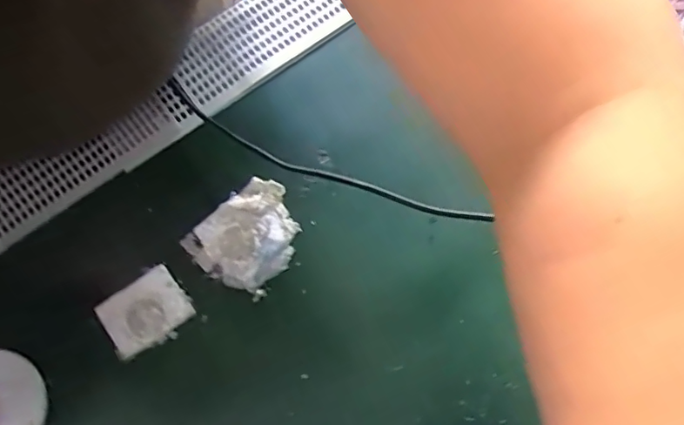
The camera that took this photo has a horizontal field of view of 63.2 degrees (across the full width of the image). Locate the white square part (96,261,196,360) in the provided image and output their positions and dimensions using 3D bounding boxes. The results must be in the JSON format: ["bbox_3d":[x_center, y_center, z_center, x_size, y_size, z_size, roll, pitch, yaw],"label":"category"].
[{"bbox_3d":[-0.114,0.058,0.320,0.047,0.010,0.036,-37,77,-9],"label":"white square part"}]

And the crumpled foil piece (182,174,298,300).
[{"bbox_3d":[-0.054,0.015,0.331,0.064,0.008,0.054,-44,78,-10],"label":"crumpled foil piece"}]

